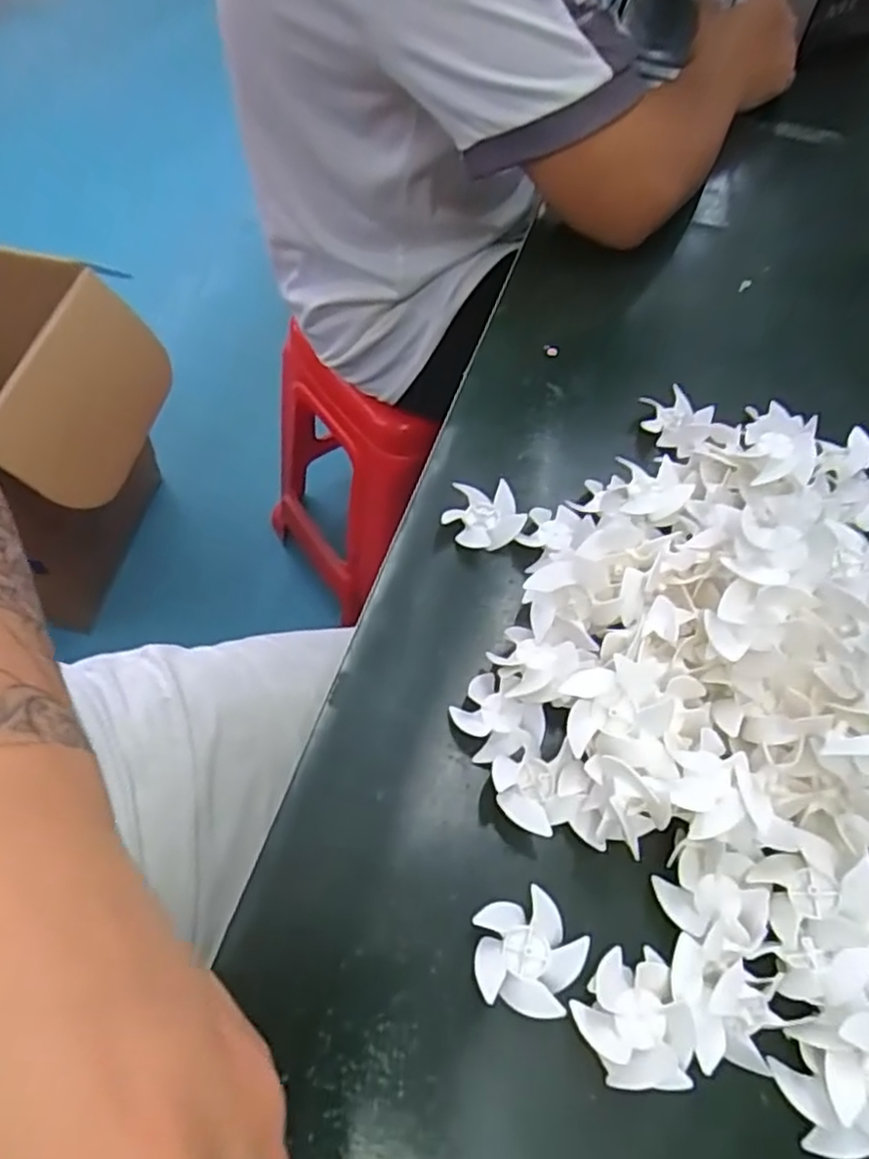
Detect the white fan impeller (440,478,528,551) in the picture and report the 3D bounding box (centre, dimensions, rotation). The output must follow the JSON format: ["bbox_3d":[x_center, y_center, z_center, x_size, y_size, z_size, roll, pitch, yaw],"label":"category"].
[{"bbox_3d":[0.026,-0.034,0.379,0.037,0.015,0.041,-37,66,-22],"label":"white fan impeller"}]

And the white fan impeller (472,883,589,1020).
[{"bbox_3d":[0.035,0.142,0.273,0.041,0.014,0.041,1,58,-1],"label":"white fan impeller"}]

